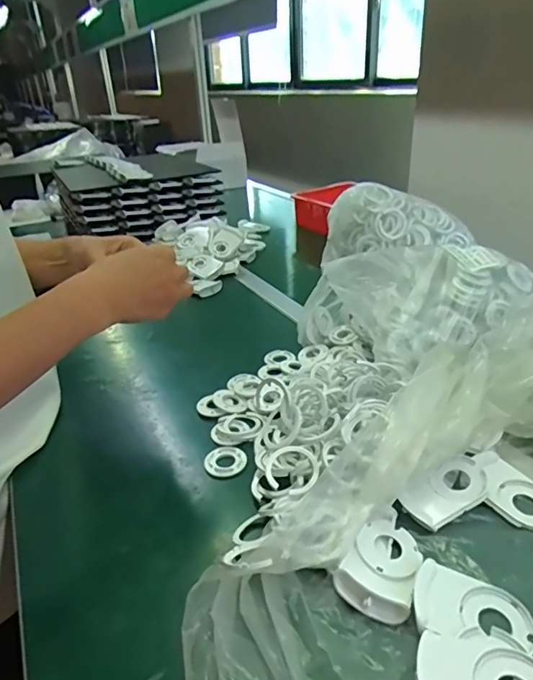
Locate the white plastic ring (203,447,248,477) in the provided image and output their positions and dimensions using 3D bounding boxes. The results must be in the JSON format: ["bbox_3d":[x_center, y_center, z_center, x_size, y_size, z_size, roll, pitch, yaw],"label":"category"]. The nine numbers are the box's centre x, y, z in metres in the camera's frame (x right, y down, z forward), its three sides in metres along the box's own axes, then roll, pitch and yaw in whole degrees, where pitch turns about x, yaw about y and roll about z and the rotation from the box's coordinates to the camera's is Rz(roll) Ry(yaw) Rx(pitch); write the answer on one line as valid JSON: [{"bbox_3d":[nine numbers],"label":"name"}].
[{"bbox_3d":[-0.043,0.130,0.524,0.044,0.005,0.041,-3,28,1],"label":"white plastic ring"}]

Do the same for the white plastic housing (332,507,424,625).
[{"bbox_3d":[0.099,0.178,0.397,0.057,0.017,0.093,16,34,32],"label":"white plastic housing"}]

